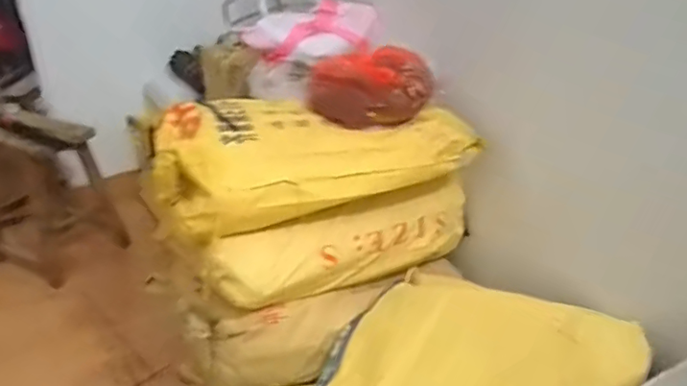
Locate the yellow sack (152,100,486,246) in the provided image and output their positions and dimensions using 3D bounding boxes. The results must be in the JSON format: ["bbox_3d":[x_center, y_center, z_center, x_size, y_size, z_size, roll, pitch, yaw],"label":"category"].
[{"bbox_3d":[-0.062,-0.096,1.136,0.624,0.148,0.335,-9,29,-18],"label":"yellow sack"}]

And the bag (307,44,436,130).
[{"bbox_3d":[0.062,-0.214,1.120,0.263,0.104,0.170,0,28,-2],"label":"bag"}]

